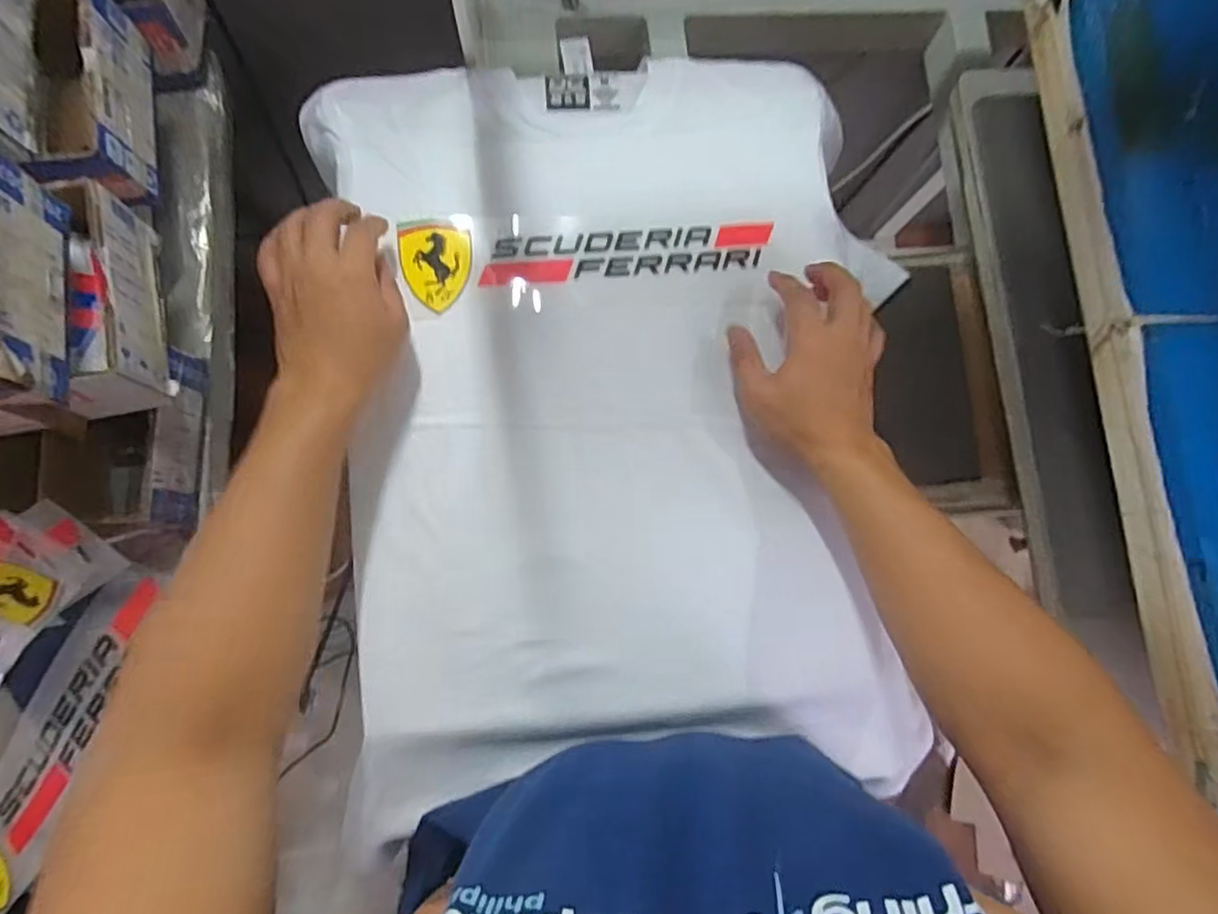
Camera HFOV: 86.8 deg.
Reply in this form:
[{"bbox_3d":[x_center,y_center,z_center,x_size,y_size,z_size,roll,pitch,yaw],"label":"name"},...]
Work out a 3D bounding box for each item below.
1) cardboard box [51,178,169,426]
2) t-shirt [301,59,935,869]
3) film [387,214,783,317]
[{"bbox_3d":[-0.401,-0.123,0.507,0.066,0.075,0.161,-10,81,-7],"label":"cardboard box"},{"bbox_3d":[0.004,-0.043,0.518,0.435,0.030,0.593,-5,82,-4],"label":"t-shirt"},{"bbox_3d":[-0.012,-0.162,0.535,0.309,0.006,0.083,-2,82,-5],"label":"film"}]

